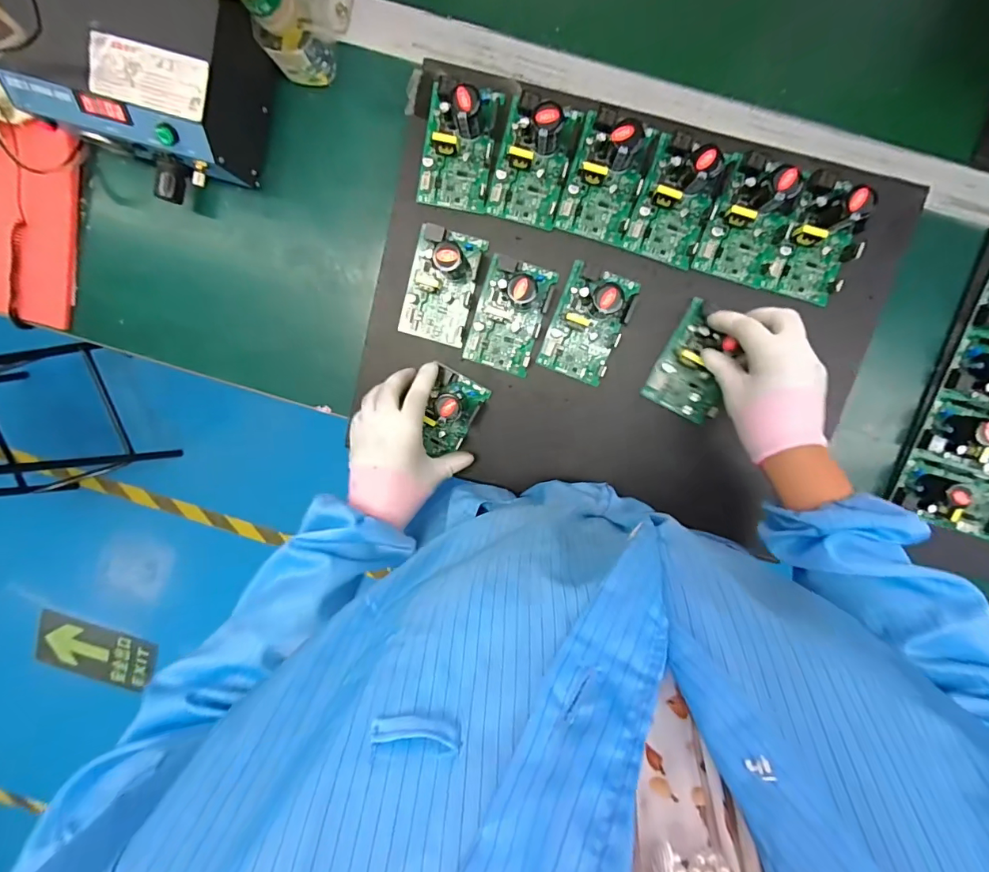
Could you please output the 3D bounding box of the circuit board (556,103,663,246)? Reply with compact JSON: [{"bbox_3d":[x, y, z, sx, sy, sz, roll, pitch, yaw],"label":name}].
[{"bbox_3d":[0.108,-0.246,0.430,0.071,0.043,0.107,17,99,0],"label":"circuit board"}]

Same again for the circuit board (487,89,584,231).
[{"bbox_3d":[0.038,-0.263,0.433,0.072,0.041,0.107,16,99,1],"label":"circuit board"}]

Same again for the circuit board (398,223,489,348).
[{"bbox_3d":[-0.056,-0.151,0.456,0.066,0.042,0.109,17,99,1],"label":"circuit board"}]

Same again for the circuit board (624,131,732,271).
[{"bbox_3d":[0.177,-0.224,0.428,0.071,0.043,0.107,19,99,0],"label":"circuit board"}]

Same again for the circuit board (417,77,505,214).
[{"bbox_3d":[-0.034,-0.281,0.434,0.074,0.043,0.111,11,99,2],"label":"circuit board"}]

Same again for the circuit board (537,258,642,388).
[{"bbox_3d":[0.094,-0.111,0.453,0.070,0.042,0.109,21,99,0],"label":"circuit board"}]

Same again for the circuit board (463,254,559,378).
[{"bbox_3d":[0.015,-0.121,0.461,0.068,0.034,0.110,19,99,0],"label":"circuit board"}]

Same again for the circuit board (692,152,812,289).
[{"bbox_3d":[0.246,-0.205,0.428,0.076,0.043,0.111,23,99,0],"label":"circuit board"}]

